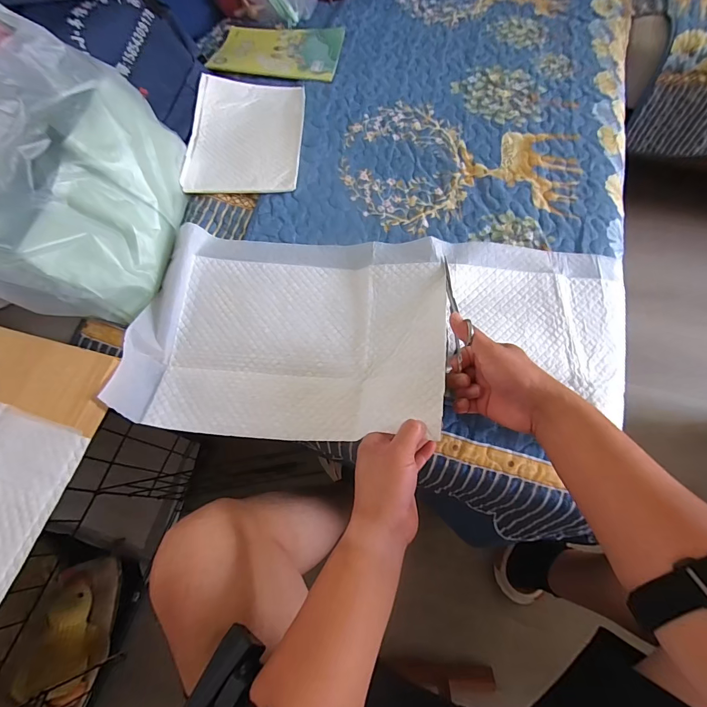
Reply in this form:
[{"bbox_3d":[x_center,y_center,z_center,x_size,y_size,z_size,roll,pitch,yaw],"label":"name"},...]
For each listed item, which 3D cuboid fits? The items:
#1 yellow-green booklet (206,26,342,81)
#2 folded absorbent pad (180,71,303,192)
[{"bbox_3d":[-0.157,-0.644,0.780,0.255,0.012,0.189,6,66,5],"label":"yellow-green booklet"},{"bbox_3d":[-0.189,-0.398,0.659,0.192,0.020,0.278,-2,67,0],"label":"folded absorbent pad"}]

